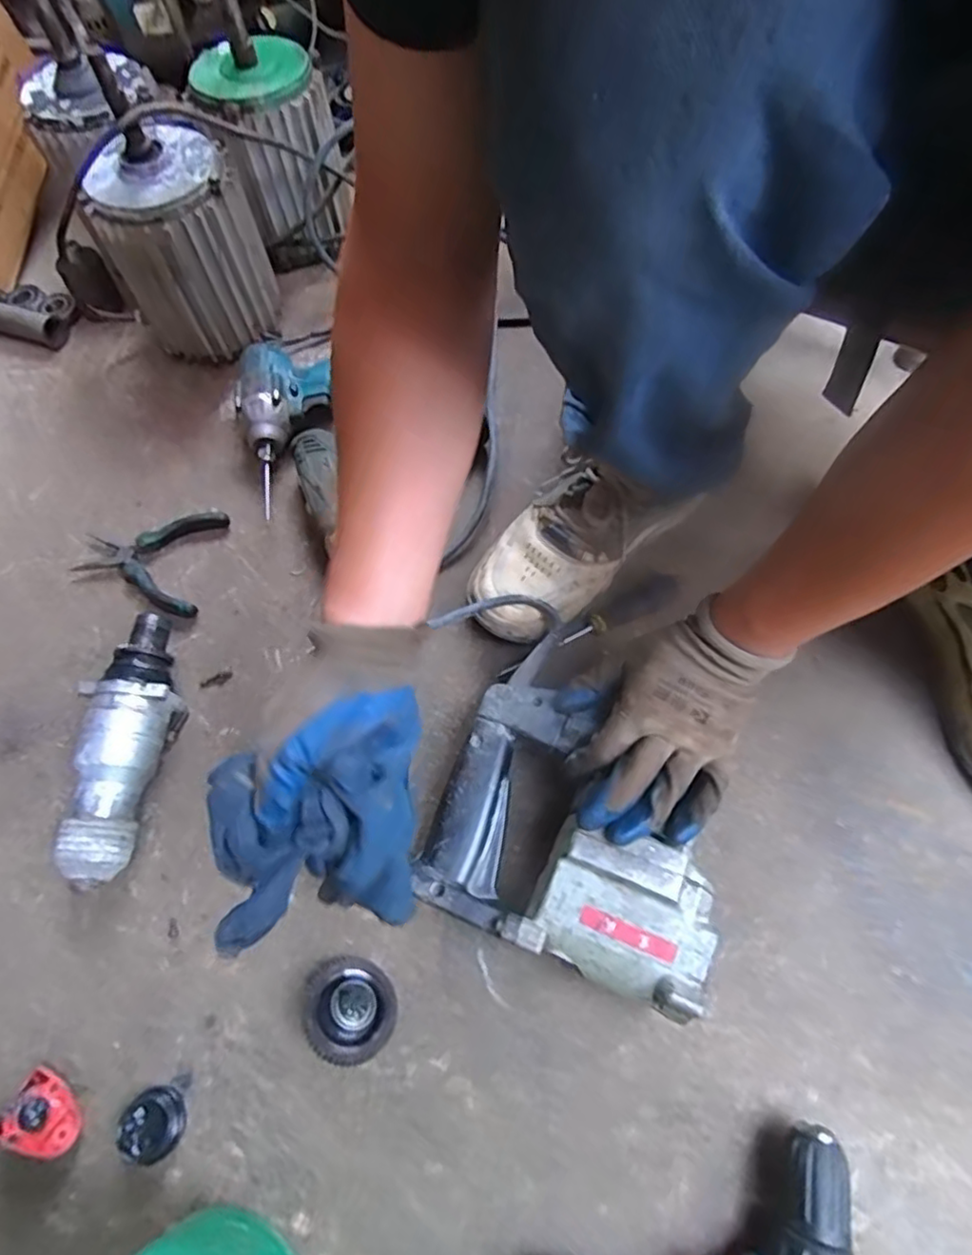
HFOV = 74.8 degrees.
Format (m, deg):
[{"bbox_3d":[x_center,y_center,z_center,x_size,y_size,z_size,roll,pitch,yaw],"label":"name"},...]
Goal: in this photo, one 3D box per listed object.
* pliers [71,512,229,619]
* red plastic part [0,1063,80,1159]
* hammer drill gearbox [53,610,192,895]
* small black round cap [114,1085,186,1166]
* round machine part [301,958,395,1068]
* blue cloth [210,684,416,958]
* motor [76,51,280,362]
[{"bbox_3d":[-0.338,-0.071,0.629,0.134,0.018,0.113,6,67,6],"label":"pliers"},{"bbox_3d":[-0.305,0.336,0.437,0.049,0.034,0.035,28,71,14],"label":"red plastic part"},{"bbox_3d":[-0.304,0.096,0.533,0.068,0.061,0.219,6,67,6],"label":"hammer drill gearbox"},{"bbox_3d":[-0.230,0.341,0.435,0.042,0.018,0.036,38,74,17],"label":"small black round cap"},{"bbox_3d":[-0.098,0.271,0.452,0.064,0.038,0.066,-14,67,-3],"label":"round machine part"},{"bbox_3d":[-0.098,0.110,0.362,0.111,0.073,0.122,-4,67,2],"label":"blue cloth"},{"bbox_3d":[-0.324,-0.411,0.657,0.152,0.247,0.156,-33,69,-11],"label":"motor"}]

